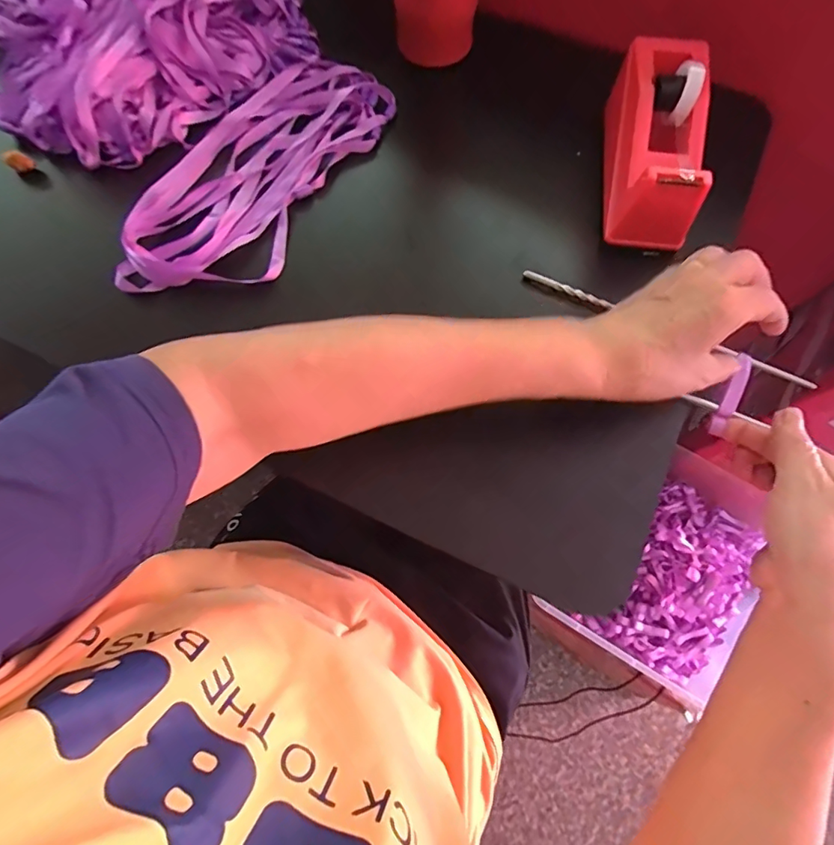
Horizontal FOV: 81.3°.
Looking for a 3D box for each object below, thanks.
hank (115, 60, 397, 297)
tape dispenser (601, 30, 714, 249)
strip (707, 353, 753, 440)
[{"bbox_3d":[-0.132,-0.208,0.408,0.126,0.022,0.266,26,73,9],"label":"hank"},{"bbox_3d":[0.185,-0.218,0.373,0.065,0.069,0.161,6,82,2],"label":"tape dispenser"},{"bbox_3d":[0.225,-0.020,0.346,0.011,0.009,0.065,31,81,10],"label":"strip"}]

